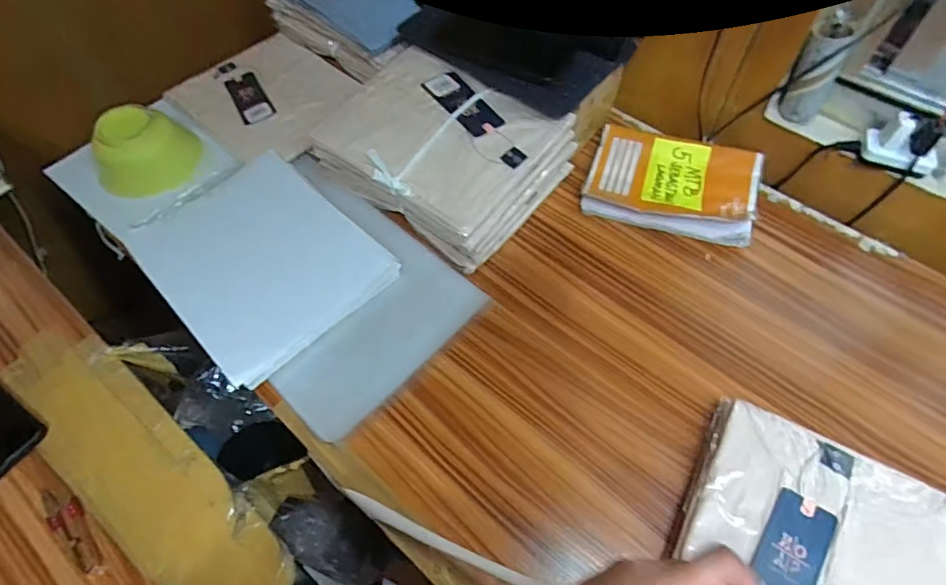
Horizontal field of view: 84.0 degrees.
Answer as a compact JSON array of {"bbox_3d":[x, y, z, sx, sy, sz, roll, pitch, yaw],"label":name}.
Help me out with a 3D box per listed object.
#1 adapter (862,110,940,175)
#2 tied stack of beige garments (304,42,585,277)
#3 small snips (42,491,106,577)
[{"bbox_3d":[0.466,-0.159,0.564,0.072,0.046,0.035,31,65,19],"label":"adapter"},{"bbox_3d":[-0.036,-0.175,0.652,0.252,0.094,0.210,34,66,20],"label":"tied stack of beige garments"},{"bbox_3d":[-0.368,0.219,0.482,0.028,0.004,0.103,-40,65,-20],"label":"small snips"}]

